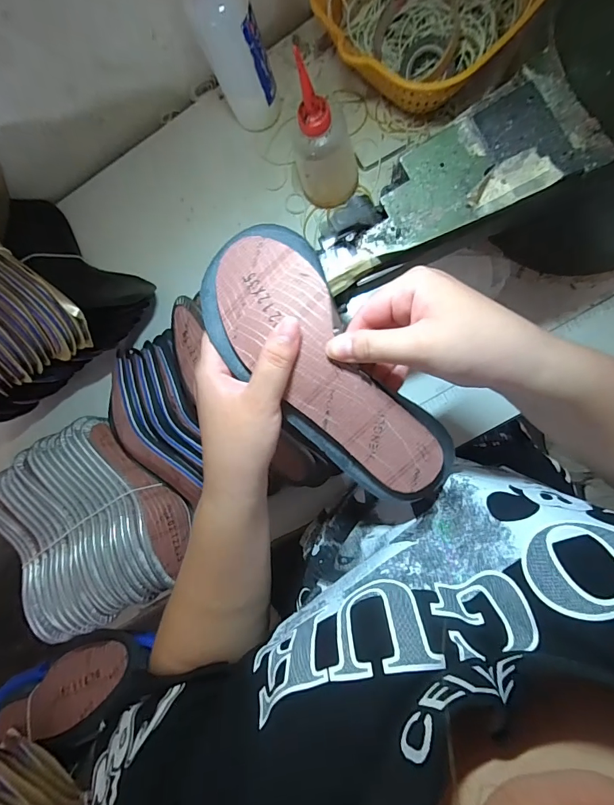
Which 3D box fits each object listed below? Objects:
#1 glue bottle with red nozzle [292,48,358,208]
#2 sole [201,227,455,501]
[{"bbox_3d":[0.017,-0.252,0.393,0.052,0.156,0.053,-6,90,9],"label":"glue bottle with red nozzle"},{"bbox_3d":[0.012,-0.021,0.286,0.085,0.029,0.235,-40,94,7],"label":"sole"}]

